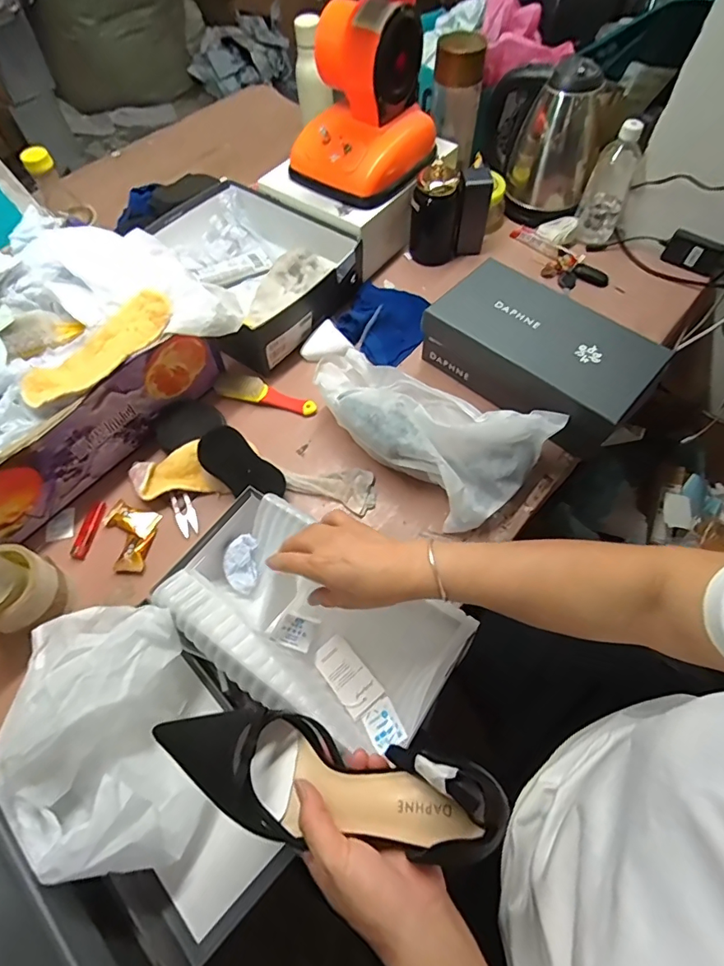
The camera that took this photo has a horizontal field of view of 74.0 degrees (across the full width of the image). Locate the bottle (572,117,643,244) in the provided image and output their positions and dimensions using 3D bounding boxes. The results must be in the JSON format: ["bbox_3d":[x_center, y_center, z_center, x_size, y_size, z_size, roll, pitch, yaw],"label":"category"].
[{"bbox_3d":[0.424,-0.515,0.824,0.077,0.174,0.065,26,65,14],"label":"bottle"}]

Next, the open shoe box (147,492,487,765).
[{"bbox_3d":[-0.057,0.145,0.514,0.294,0.093,0.171,35,67,14],"label":"open shoe box"}]

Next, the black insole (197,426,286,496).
[{"bbox_3d":[-0.159,-0.023,0.638,0.124,0.034,0.060,34,66,1],"label":"black insole"}]

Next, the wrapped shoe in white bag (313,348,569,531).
[{"bbox_3d":[0.082,-0.089,0.656,0.308,0.083,0.182,35,68,18],"label":"wrapped shoe in white bag"}]

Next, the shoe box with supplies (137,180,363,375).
[{"bbox_3d":[-0.192,-0.363,0.810,0.332,0.092,0.266,37,68,19],"label":"shoe box with supplies"}]

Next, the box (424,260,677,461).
[{"bbox_3d":[0.249,-0.186,0.694,0.291,0.097,0.161,41,69,20],"label":"box"}]

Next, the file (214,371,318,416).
[{"bbox_3d":[-0.149,-0.134,0.723,0.163,0.020,0.043,22,64,12],"label":"file"}]

